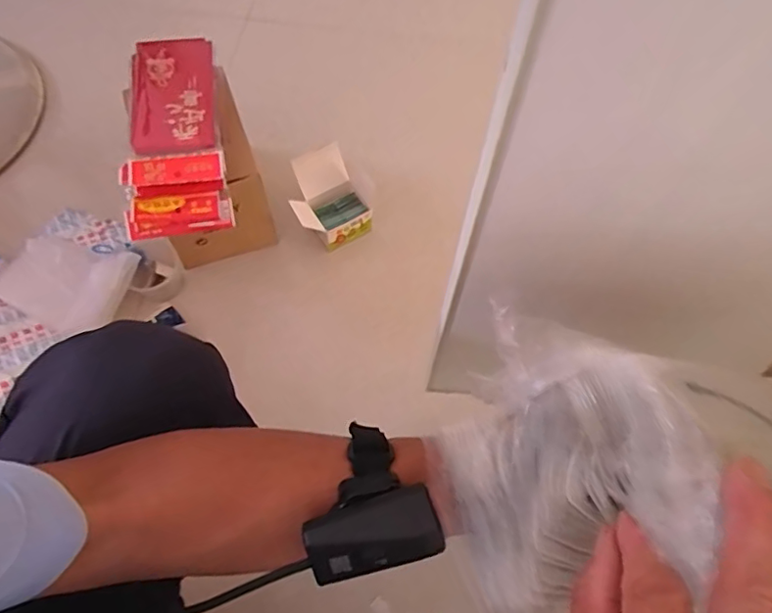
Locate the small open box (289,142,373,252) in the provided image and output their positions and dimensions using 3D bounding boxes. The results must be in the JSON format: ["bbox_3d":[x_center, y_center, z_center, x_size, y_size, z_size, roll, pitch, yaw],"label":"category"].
[{"bbox_3d":[-0.079,-0.143,0.762,0.093,0.078,0.100,-32,68,-16],"label":"small open box"}]

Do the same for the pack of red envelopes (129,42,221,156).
[{"bbox_3d":[-0.251,-0.254,0.659,0.096,0.023,0.180,-9,64,-6],"label":"pack of red envelopes"}]

